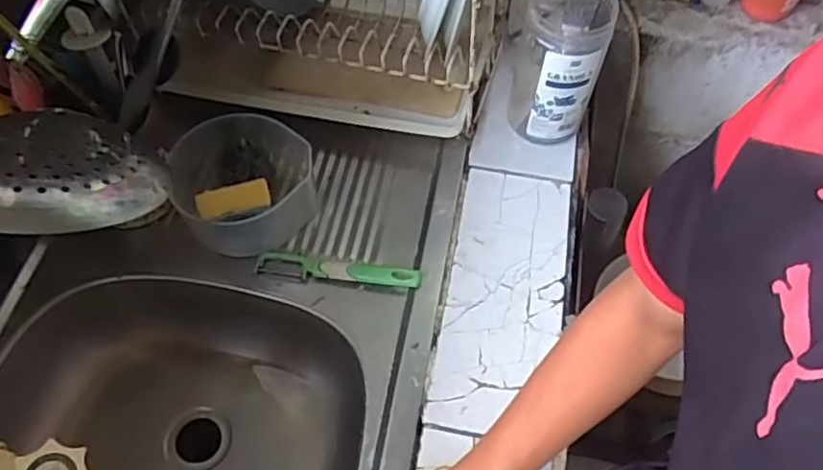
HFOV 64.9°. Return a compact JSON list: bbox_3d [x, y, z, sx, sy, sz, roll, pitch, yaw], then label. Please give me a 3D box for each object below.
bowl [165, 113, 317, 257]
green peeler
[{"bbox_3d":[-0.173,-0.060,0.694,0.146,0.090,0.129,-29,63,-16],"label":"bowl"},{"bbox_3d":[-0.077,0.033,0.676,0.174,0.019,0.028,6,59,4],"label":"green peeler"}]

